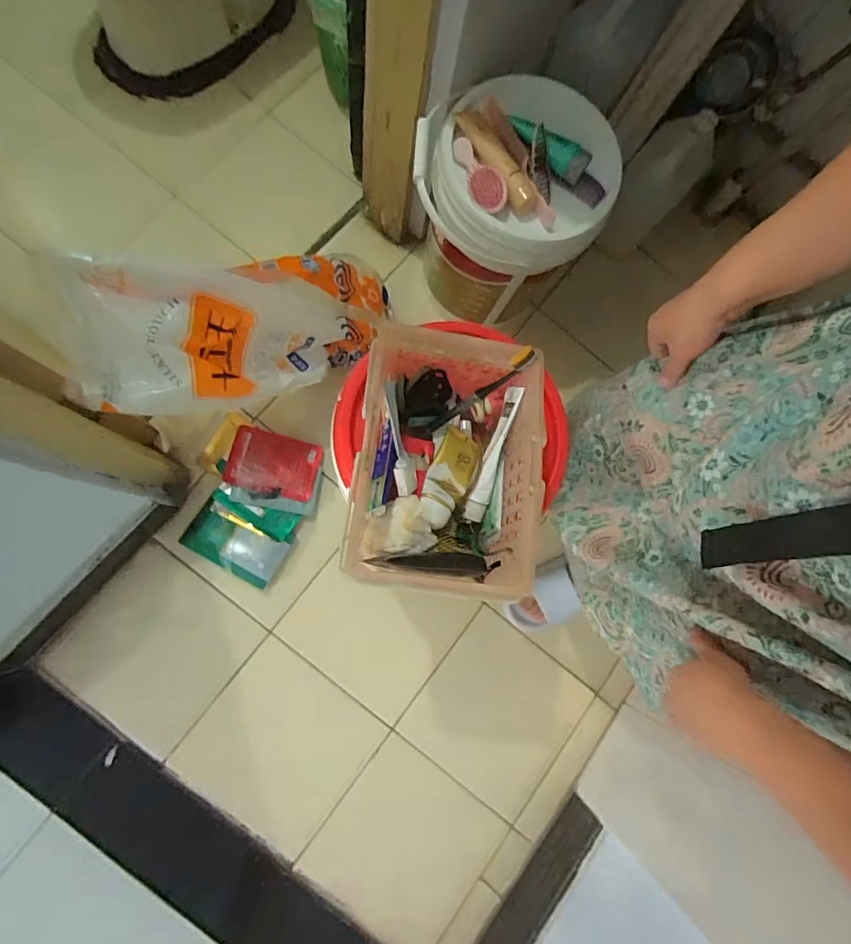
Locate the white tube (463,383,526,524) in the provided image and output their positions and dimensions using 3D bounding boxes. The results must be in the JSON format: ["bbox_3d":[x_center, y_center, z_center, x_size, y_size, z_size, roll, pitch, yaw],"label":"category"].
[{"bbox_3d":[0.078,-0.020,0.573,0.022,0.030,0.157,18,90,8],"label":"white tube"}]

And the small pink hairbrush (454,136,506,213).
[{"bbox_3d":[0.081,-0.464,0.792,0.052,0.040,0.136,-22,76,-14],"label":"small pink hairbrush"}]

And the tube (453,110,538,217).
[{"bbox_3d":[0.115,-0.494,0.792,0.048,0.031,0.188,-32,86,-19],"label":"tube"}]

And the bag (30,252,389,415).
[{"bbox_3d":[-0.258,-0.252,0.853,0.603,0.198,0.174,-20,61,-38],"label":"bag"}]

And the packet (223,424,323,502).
[{"bbox_3d":[-0.298,-0.018,0.998,0.168,0.016,0.120,17,72,-19],"label":"packet"}]

